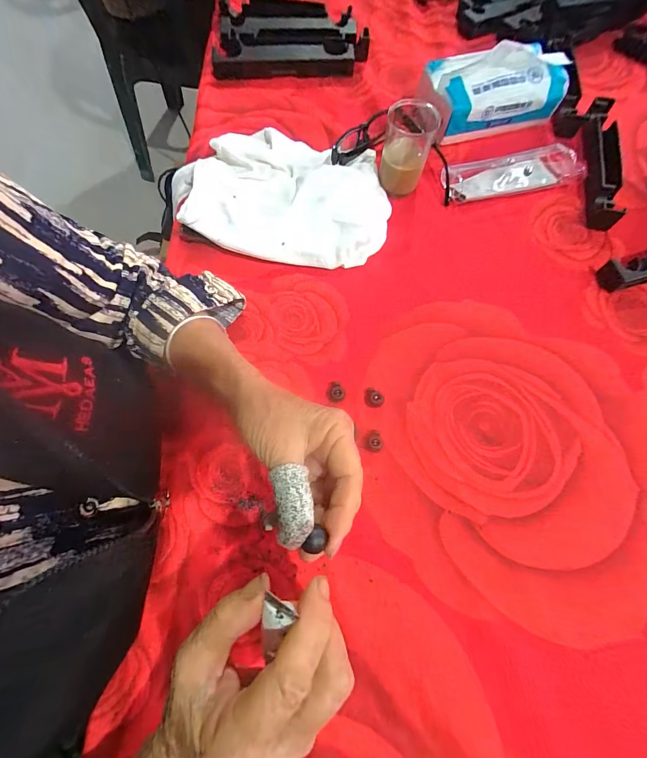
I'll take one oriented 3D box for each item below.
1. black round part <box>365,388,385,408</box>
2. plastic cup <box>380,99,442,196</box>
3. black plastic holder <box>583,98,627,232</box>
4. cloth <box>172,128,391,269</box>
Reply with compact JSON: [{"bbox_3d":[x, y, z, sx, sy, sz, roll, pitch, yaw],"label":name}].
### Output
[{"bbox_3d":[0.048,0.019,0.324,0.019,0.011,0.015,35,74,12],"label":"black round part"},{"bbox_3d":[0.093,-0.258,0.388,0.051,0.078,0.054,0,70,0],"label":"plastic cup"},{"bbox_3d":[0.342,-0.267,0.415,0.037,0.025,0.185,11,71,4],"label":"black plastic holder"},{"bbox_3d":[-0.053,-0.215,0.391,0.260,0.041,0.172,14,71,5],"label":"cloth"}]

